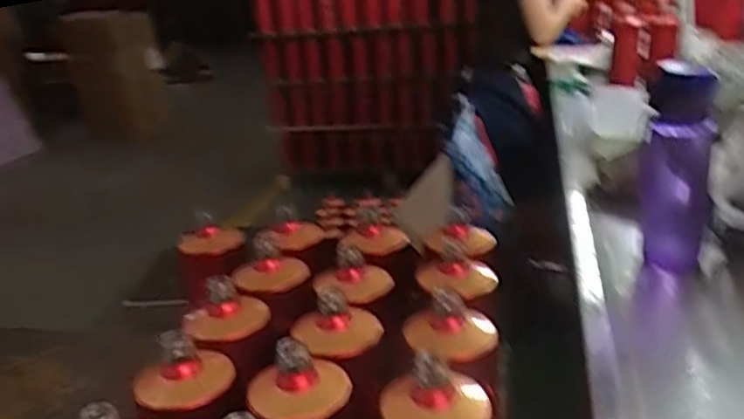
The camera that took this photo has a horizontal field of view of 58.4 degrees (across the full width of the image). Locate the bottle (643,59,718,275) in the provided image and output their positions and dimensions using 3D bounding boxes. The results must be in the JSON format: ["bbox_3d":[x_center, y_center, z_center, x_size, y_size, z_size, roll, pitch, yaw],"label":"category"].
[{"bbox_3d":[0.346,-0.036,0.759,0.073,0.230,0.070,6,23,28],"label":"bottle"}]

